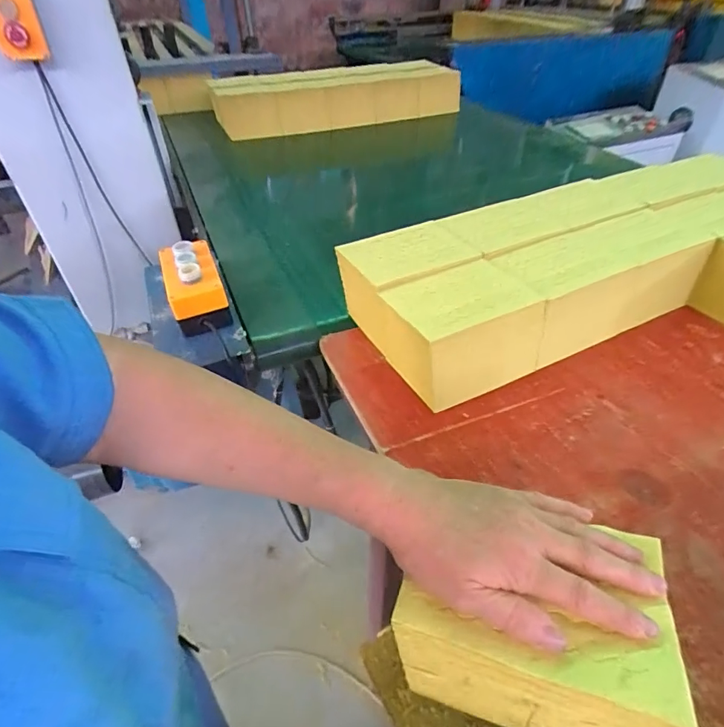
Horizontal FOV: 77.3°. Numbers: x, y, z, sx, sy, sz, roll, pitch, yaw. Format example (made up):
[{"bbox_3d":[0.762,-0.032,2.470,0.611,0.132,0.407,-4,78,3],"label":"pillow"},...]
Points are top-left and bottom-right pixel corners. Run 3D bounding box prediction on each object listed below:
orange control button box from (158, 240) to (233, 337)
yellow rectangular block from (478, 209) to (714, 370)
[{"bbox_3d":[-0.240,-0.114,0.652,0.082,0.079,0.144,-18,44,-17],"label":"orange control button box"},{"bbox_3d":[0.341,-0.116,0.668,0.329,0.122,0.122,-21,45,-20],"label":"yellow rectangular block"}]

